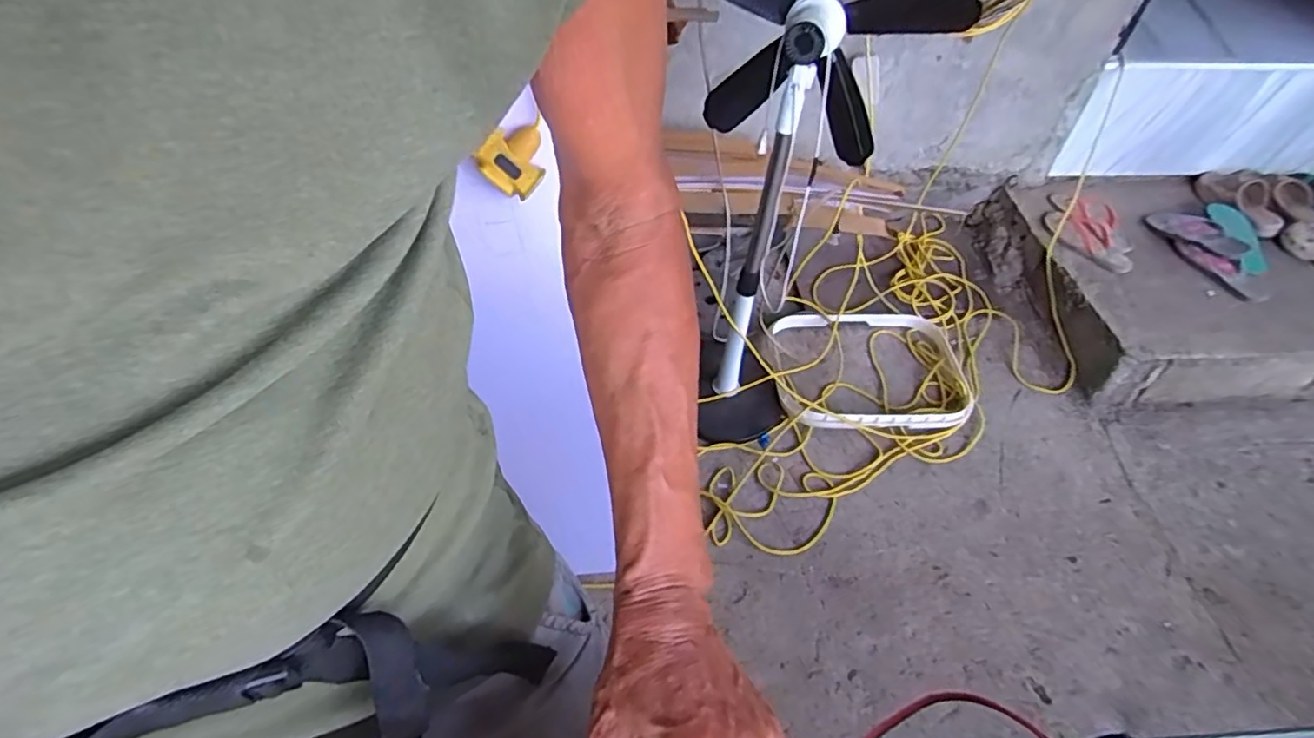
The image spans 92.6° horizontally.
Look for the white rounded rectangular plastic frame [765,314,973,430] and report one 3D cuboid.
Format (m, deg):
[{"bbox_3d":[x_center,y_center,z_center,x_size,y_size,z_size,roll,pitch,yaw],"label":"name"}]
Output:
[{"bbox_3d":[0.490,-0.009,1.475,0.471,0.073,0.359,2,49,0],"label":"white rounded rectangular plastic frame"}]

